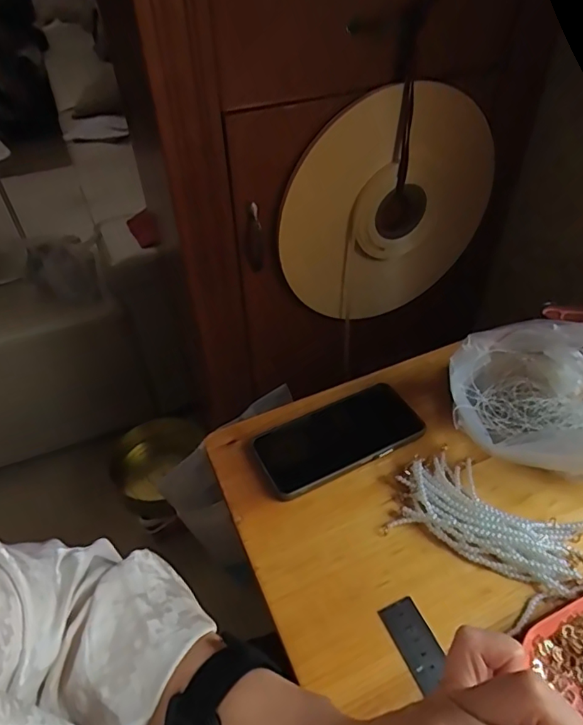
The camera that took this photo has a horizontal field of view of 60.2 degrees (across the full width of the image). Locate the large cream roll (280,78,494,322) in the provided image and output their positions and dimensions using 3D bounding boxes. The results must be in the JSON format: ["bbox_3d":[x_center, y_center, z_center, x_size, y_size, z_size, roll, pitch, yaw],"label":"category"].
[{"bbox_3d":[0.155,-0.233,0.789,0.352,0.354,0.033,-19,46,-16],"label":"large cream roll"}]

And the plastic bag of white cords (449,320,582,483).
[{"bbox_3d":[0.239,0.036,0.456,0.182,0.122,0.128,12,46,14],"label":"plastic bag of white cords"}]

